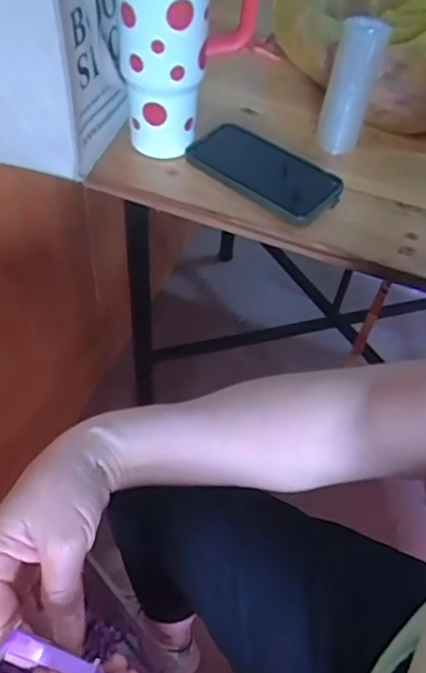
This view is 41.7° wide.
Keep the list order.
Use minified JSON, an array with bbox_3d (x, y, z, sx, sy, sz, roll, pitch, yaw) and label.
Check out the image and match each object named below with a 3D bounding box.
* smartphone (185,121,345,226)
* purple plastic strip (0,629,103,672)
[{"bbox_3d":[0.052,-0.177,0.585,0.167,0.018,0.083,37,57,22],"label":"smartphone"},{"bbox_3d":[-0.072,0.167,0.281,0.067,0.007,0.014,19,54,6],"label":"purple plastic strip"}]

